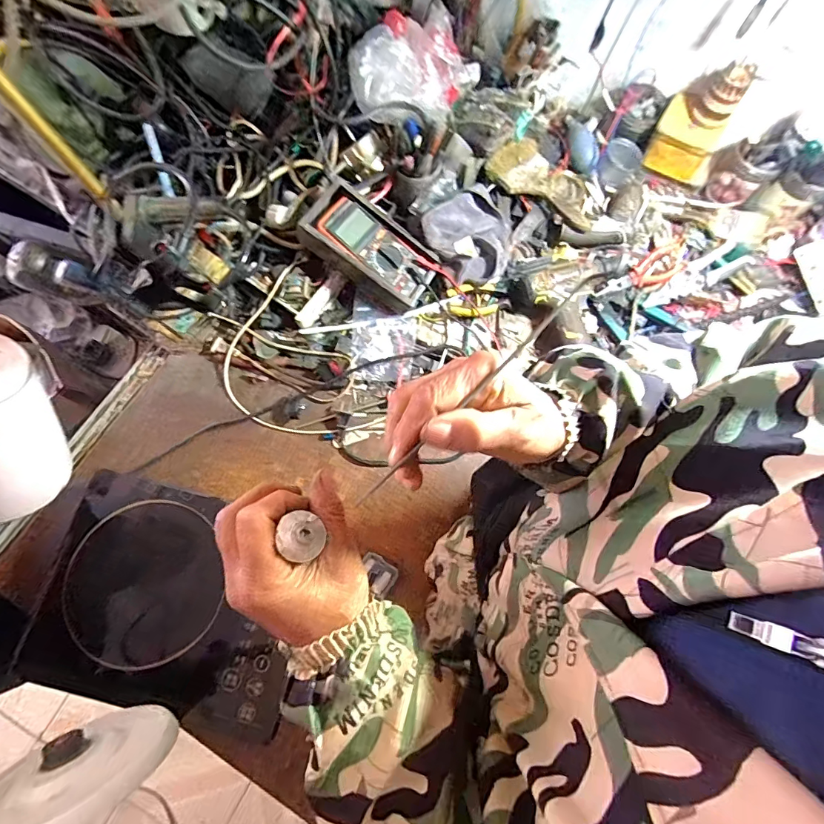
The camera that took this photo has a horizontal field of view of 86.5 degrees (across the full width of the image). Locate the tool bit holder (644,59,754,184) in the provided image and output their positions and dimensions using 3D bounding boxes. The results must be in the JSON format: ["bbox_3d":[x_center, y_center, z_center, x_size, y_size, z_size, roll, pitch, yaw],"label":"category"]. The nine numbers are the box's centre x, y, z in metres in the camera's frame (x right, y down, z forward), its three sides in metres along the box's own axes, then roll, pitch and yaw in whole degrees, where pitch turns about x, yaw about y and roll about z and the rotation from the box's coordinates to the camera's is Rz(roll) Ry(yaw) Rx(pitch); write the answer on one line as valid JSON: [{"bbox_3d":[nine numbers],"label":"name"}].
[{"bbox_3d":[0.499,-0.515,0.764,0.111,0.141,0.128,23,78,4],"label":"tool bit holder"}]

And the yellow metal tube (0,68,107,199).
[{"bbox_3d":[-0.337,-0.266,0.375,0.020,0.200,0.018,-40,81,-9],"label":"yellow metal tube"}]

